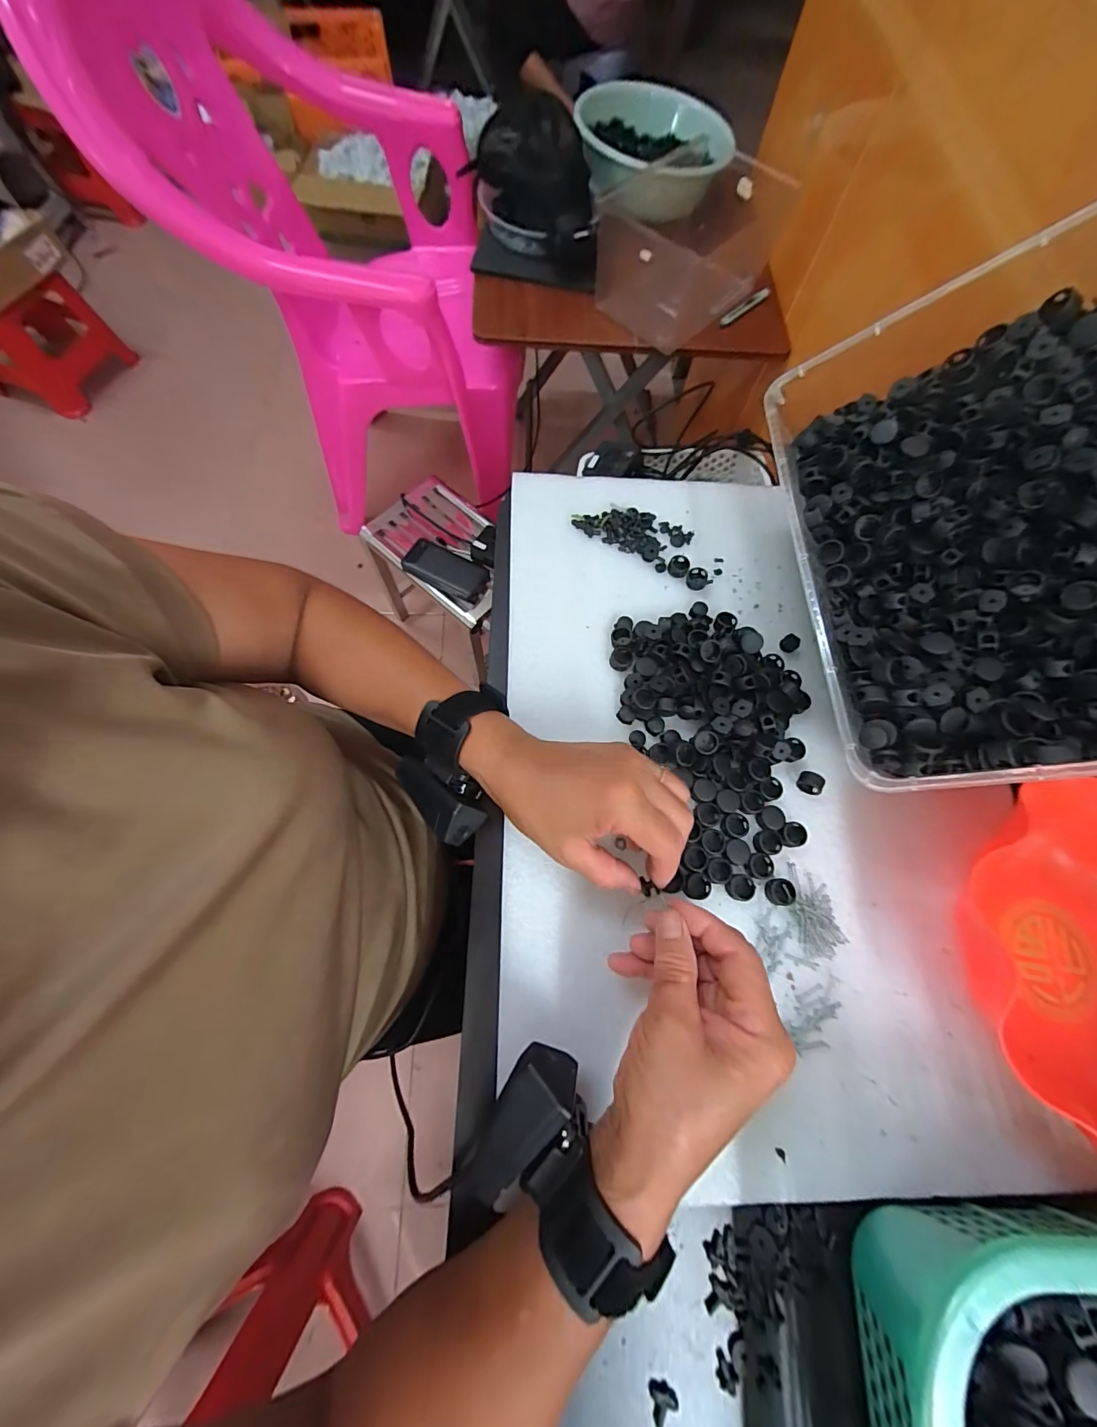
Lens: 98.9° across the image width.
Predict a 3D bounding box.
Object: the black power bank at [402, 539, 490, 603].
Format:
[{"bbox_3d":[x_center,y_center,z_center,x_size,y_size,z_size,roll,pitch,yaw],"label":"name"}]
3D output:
[{"bbox_3d":[-0.197,-0.272,0.894,0.162,0.027,0.072,26,72,7],"label":"black power bank"}]

